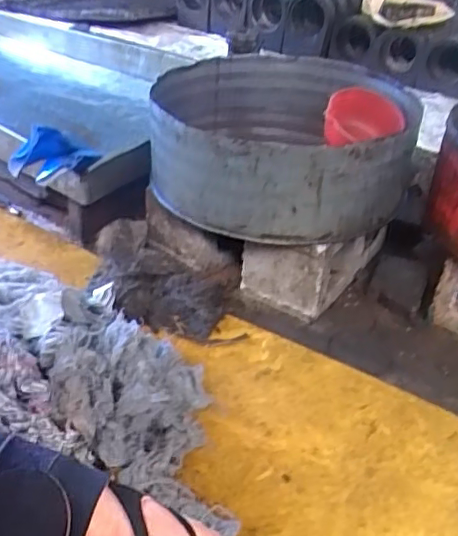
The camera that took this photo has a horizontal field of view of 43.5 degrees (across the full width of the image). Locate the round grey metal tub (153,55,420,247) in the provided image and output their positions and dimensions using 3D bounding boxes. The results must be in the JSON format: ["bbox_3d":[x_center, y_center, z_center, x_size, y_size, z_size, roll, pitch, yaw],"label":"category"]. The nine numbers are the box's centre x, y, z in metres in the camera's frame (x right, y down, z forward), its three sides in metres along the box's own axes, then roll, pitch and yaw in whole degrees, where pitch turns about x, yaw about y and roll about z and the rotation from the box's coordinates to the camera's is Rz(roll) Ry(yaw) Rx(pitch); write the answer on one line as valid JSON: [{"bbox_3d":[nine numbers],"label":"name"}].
[{"bbox_3d":[0.109,-0.275,1.209,0.514,0.184,0.533,3,35,-3],"label":"round grey metal tub"}]

